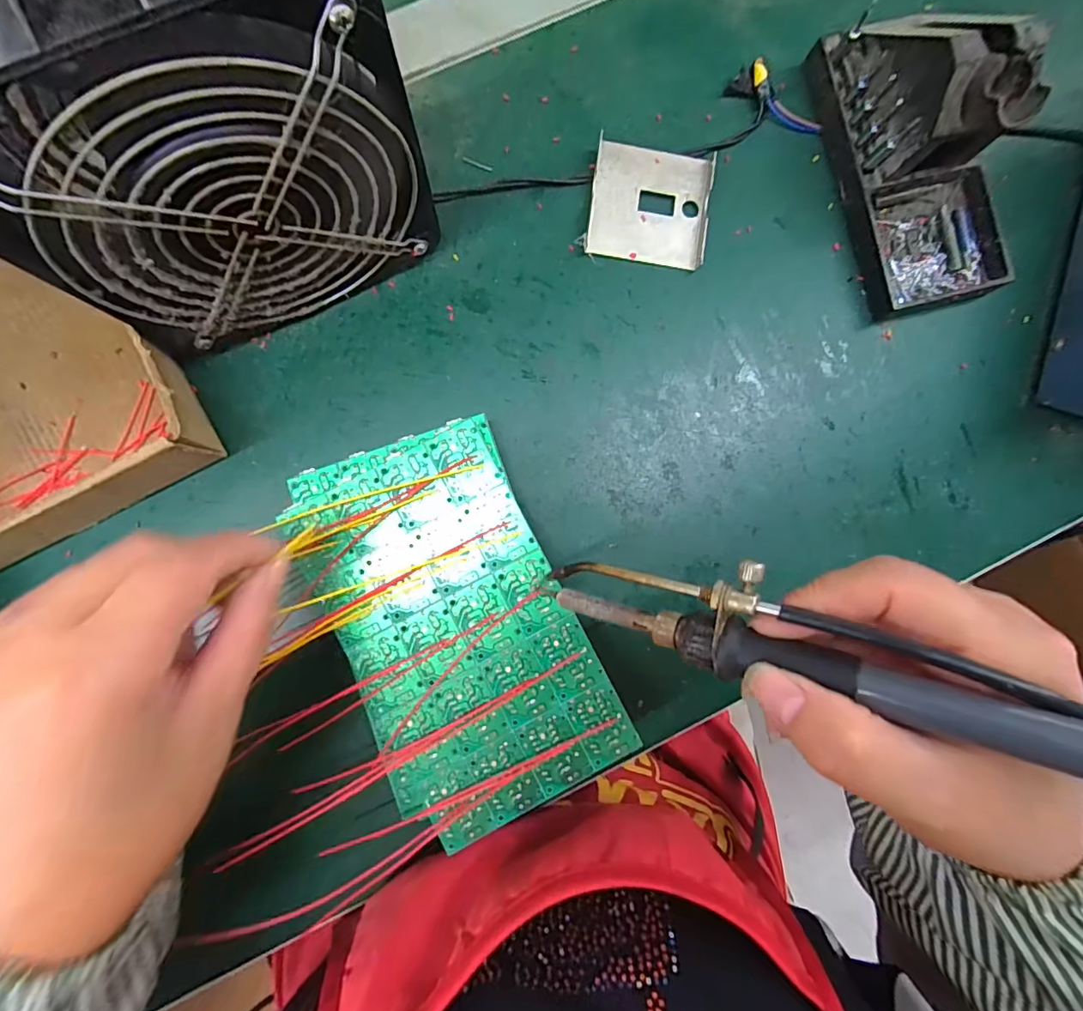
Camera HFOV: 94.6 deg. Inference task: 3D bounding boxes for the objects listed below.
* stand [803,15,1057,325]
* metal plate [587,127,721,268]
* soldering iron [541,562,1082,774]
[{"bbox_3d":[0.216,-0.195,0.267,0.077,0.070,0.156,-16,88,-4],"label":"stand"},{"bbox_3d":[0.063,-0.174,0.290,0.069,0.010,0.064,6,87,-3],"label":"metal plate"},{"bbox_3d":[0.087,0.043,0.151,0.203,0.015,0.032,12,86,33],"label":"soldering iron"}]

